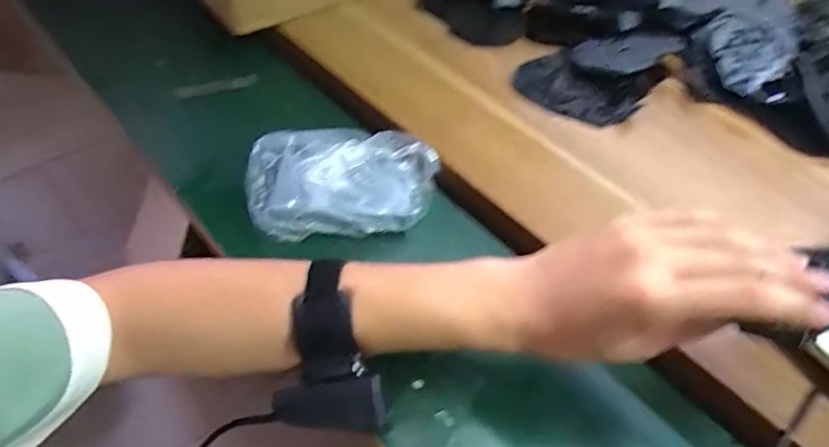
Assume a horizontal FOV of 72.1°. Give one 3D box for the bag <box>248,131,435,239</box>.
[{"bbox_3d":[-0.054,-0.035,0.438,0.143,0.063,0.064,-3,51,-7],"label":"bag"}]

